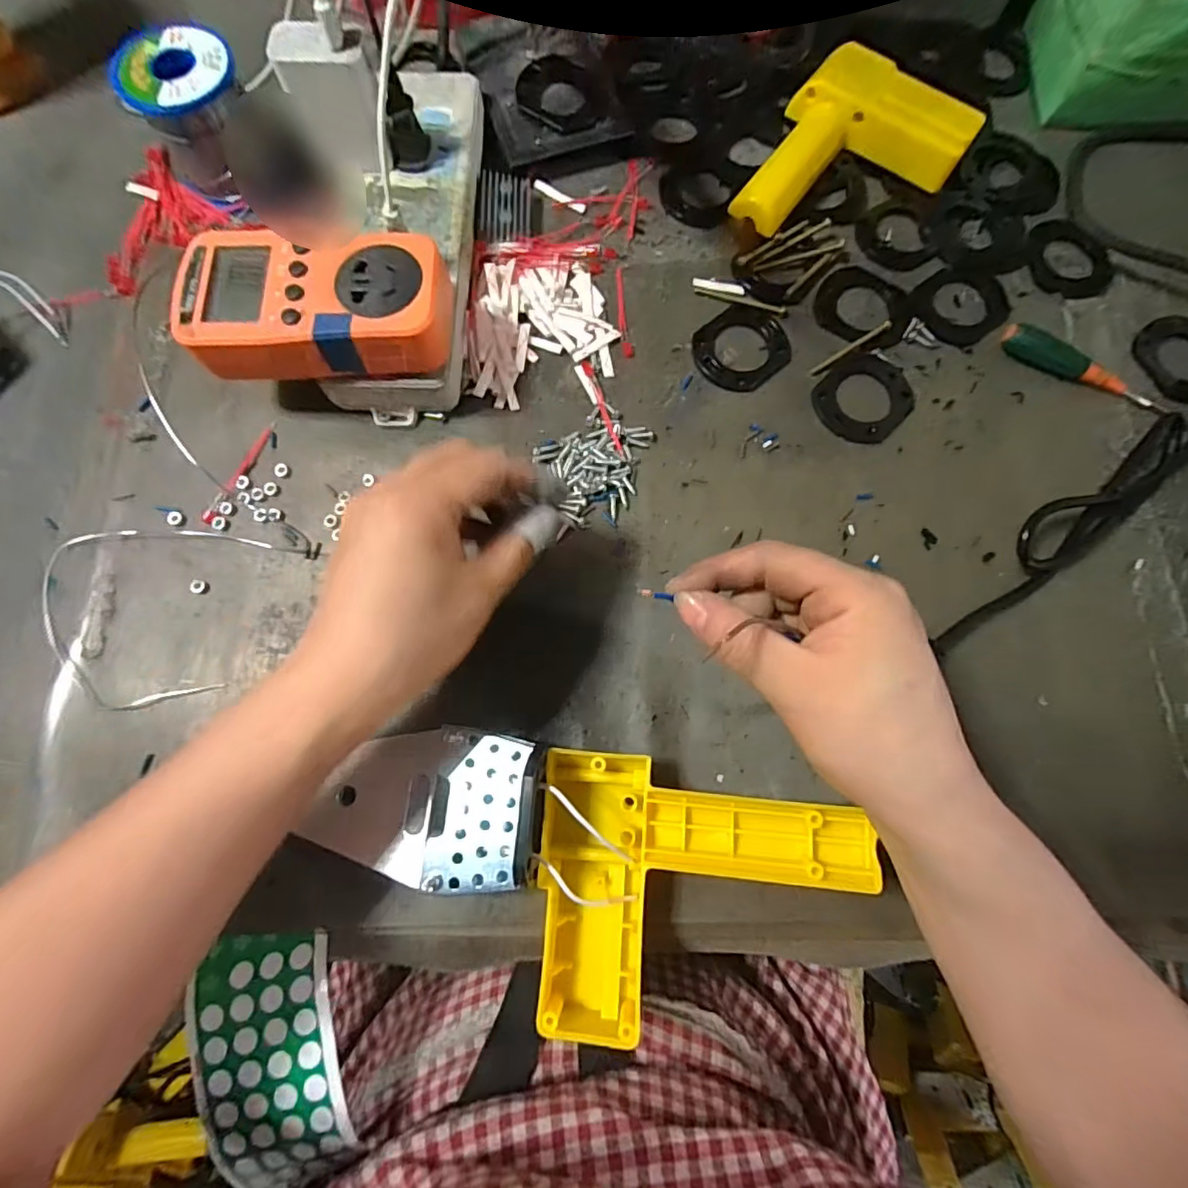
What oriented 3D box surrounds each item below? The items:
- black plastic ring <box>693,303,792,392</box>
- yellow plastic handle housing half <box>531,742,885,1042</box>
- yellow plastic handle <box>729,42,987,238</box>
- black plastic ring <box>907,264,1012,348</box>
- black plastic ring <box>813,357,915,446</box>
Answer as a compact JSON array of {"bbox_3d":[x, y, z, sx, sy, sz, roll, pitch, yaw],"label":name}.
[{"bbox_3d":[0.091,-0.151,0.338,0.059,0.004,0.051,-39,80,-9],"label":"black plastic ring"},{"bbox_3d":[0.046,0.134,0.248,0.141,0.040,0.112,4,76,0],"label":"yellow plastic handle housing half"},{"bbox_3d":[0.161,-0.271,0.353,0.109,0.036,0.133,34,78,7],"label":"yellow plastic handle"},{"bbox_3d":[0.232,-0.183,0.348,0.061,0.004,0.052,-26,78,-7],"label":"black plastic ring"},{"bbox_3d":[0.163,-0.119,0.332,0.051,0.004,0.060,44,80,9],"label":"black plastic ring"}]

